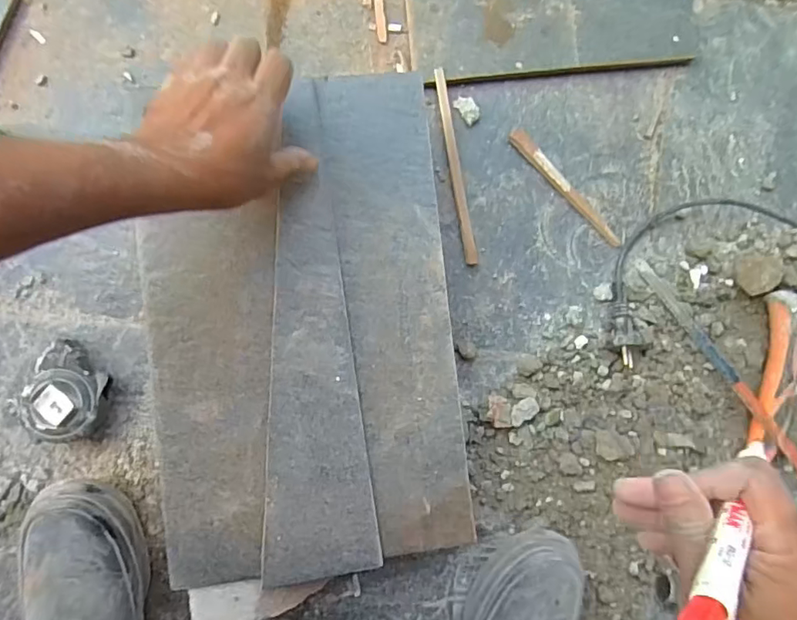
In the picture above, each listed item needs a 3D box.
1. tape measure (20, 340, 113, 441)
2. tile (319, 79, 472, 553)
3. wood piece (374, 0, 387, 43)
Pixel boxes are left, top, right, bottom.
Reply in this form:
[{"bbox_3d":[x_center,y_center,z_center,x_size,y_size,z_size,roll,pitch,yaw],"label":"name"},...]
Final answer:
[{"bbox_3d":[-0.295,0.072,0.474,0.069,0.036,0.085,19,87,-6],"label":"tape measure"},{"bbox_3d":[-0.001,0.001,0.443,0.089,0.009,0.386,-7,90,-7],"label":"tile"},{"bbox_3d":[-0.017,-0.286,0.525,0.010,0.004,0.043,-7,90,-7],"label":"wood piece"}]

